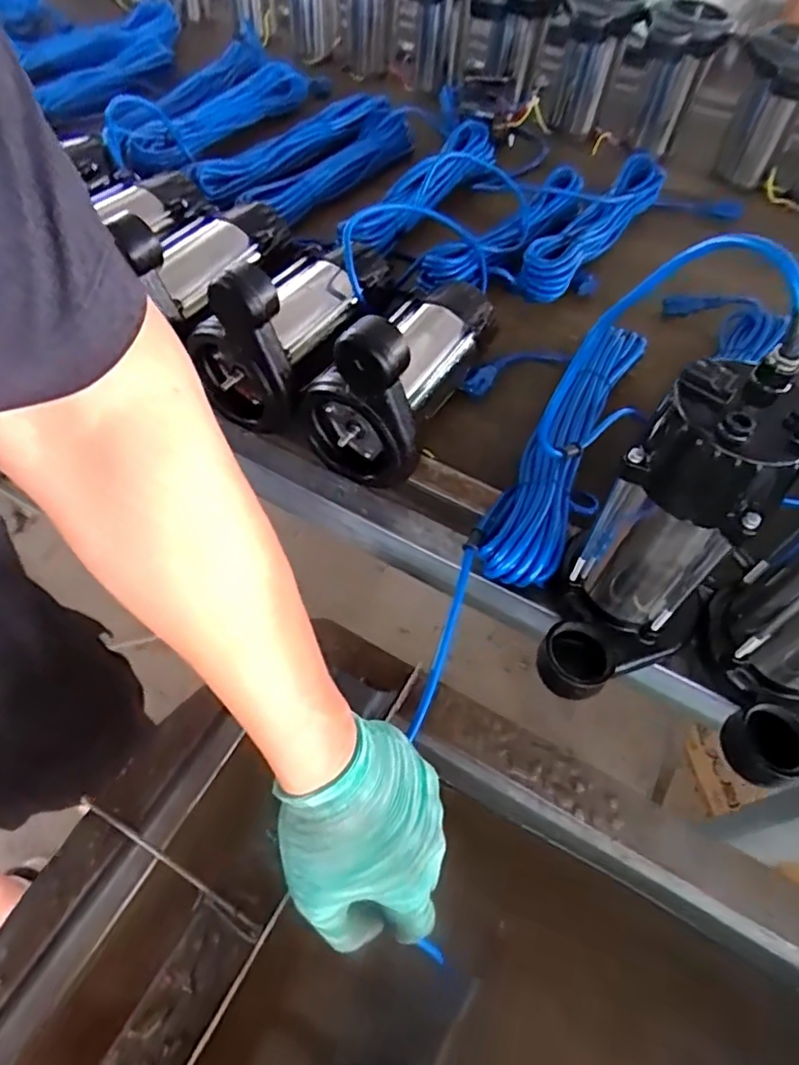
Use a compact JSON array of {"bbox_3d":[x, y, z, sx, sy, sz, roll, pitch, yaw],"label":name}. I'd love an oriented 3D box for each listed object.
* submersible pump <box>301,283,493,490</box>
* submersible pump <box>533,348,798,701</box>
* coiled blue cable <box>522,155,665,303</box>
[{"bbox_3d":[0.009,-0.181,0.600,0.118,0.158,0.235,26,58,13],"label":"submersible pump"},{"bbox_3d":[0.171,0.015,0.438,0.098,0.244,0.147,34,61,18],"label":"submersible pump"},{"bbox_3d":[0.263,-0.413,0.832,0.067,0.062,0.355,33,60,17],"label":"coiled blue cable"}]

